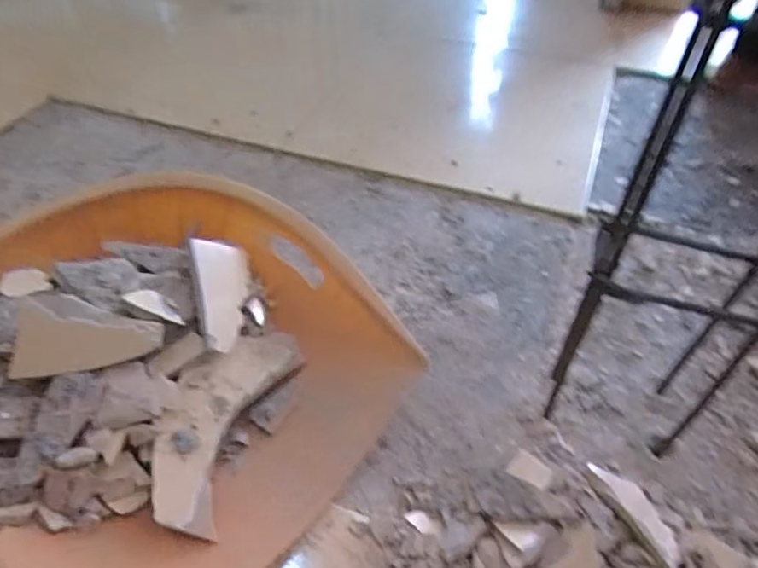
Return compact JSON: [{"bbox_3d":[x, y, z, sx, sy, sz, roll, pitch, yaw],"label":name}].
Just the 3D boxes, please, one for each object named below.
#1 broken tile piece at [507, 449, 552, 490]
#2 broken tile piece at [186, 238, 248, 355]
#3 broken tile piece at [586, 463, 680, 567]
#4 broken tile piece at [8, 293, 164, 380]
[{"bbox_3d":[0.141,0.176,0.493,0.031,0.007,0.037,-37,44,-27],"label":"broken tile piece"},{"bbox_3d":[-0.166,0.011,0.557,0.062,0.012,0.120,0,73,-45],"label":"broken tile piece"},{"bbox_3d":[0.230,0.204,0.469,0.040,0.015,0.106,-13,30,-10],"label":"broken tile piece"},{"bbox_3d":[-0.273,0.046,0.491,0.126,0.012,0.074,-2,77,-10],"label":"broken tile piece"}]

